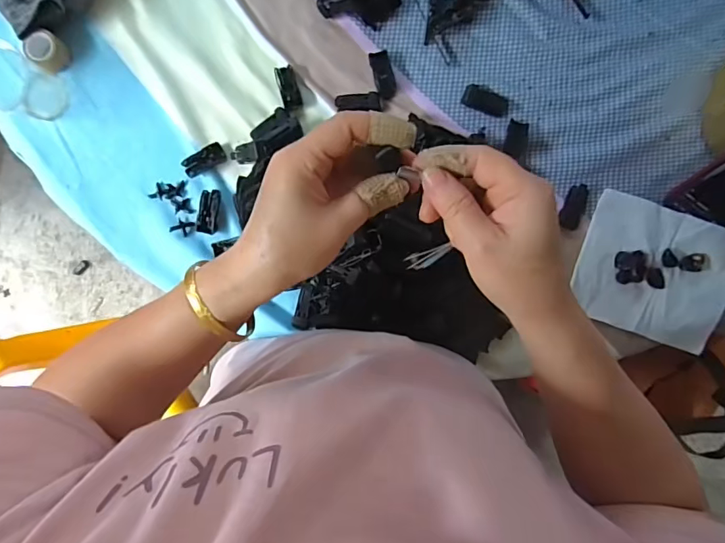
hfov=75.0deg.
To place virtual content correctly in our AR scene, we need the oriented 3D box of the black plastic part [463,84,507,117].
[{"bbox_3d":[0.132,-0.183,0.502,0.048,0.014,0.022,18,93,1],"label":"black plastic part"}]

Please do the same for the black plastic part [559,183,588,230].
[{"bbox_3d":[0.225,-0.069,0.501,0.022,0.005,0.049,23,93,1],"label":"black plastic part"}]

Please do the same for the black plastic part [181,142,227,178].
[{"bbox_3d":[-0.171,-0.121,0.509,0.047,0.010,0.020,-26,91,3],"label":"black plastic part"}]

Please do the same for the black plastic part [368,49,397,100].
[{"bbox_3d":[0.023,-0.211,0.506,0.021,0.009,0.049,-15,92,2],"label":"black plastic part"}]

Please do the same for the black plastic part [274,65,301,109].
[{"bbox_3d":[-0.079,-0.197,0.505,0.021,0.012,0.045,-15,92,2],"label":"black plastic part"}]

